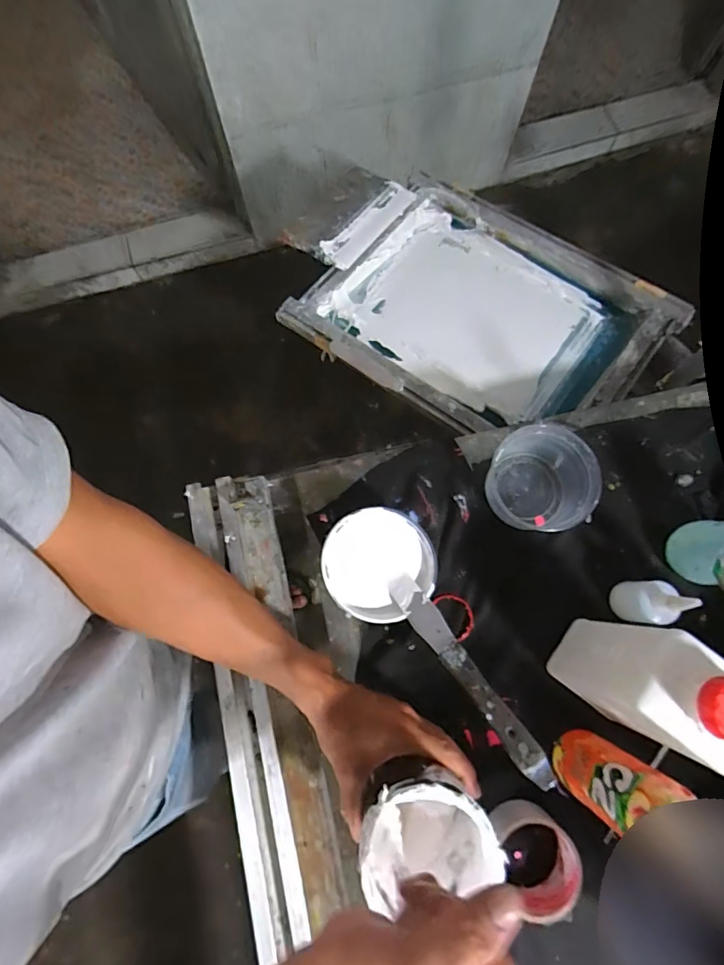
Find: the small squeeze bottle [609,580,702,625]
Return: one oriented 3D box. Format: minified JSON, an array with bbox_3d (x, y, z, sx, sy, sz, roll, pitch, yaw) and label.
[{"bbox_3d":[0.294,0.122,0.495,0.038,0.107,0.043,-1,76,-1],"label":"small squeeze bottle"}]

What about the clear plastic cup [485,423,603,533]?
[{"bbox_3d":[0.204,-0.002,0.547,0.115,0.074,0.102,24,77,5],"label":"clear plastic cup"}]

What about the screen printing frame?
[{"bbox_3d":[0.175,-0.279,0.773,0.532,0.055,0.402,37,78,8],"label":"screen printing frame"}]

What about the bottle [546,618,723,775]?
[{"bbox_3d":[0.250,0.177,0.422,0.086,0.219,0.073,37,79,8],"label":"bottle"}]

